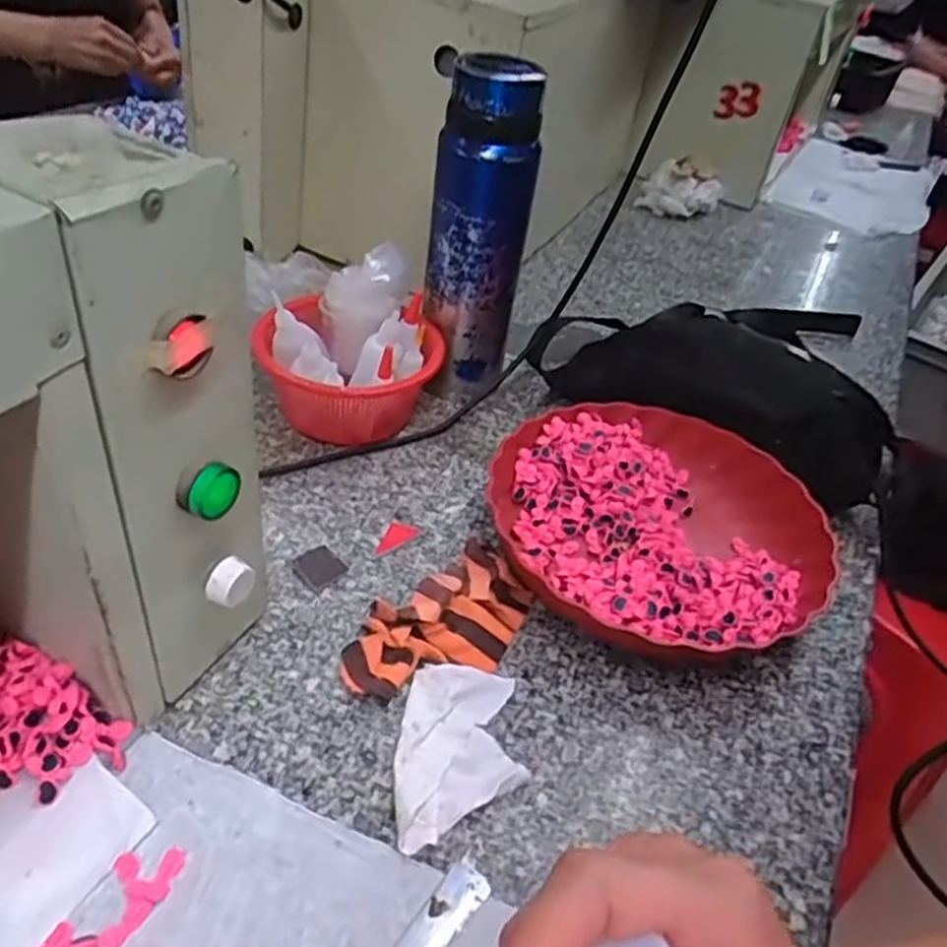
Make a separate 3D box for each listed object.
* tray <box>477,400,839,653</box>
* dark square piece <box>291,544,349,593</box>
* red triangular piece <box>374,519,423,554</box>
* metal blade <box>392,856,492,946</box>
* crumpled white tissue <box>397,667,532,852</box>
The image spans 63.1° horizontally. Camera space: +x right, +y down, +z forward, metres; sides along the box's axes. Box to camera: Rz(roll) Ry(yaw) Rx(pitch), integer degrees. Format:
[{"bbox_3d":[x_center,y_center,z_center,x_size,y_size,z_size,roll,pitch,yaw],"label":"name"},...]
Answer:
[{"bbox_3d":[0.133,0.037,0.568,0.231,0.049,0.232,-13,45,-26],"label":"tray"},{"bbox_3d":[-0.105,0.064,0.527,0.032,0.006,0.030,35,45,27],"label":"dark square piece"},{"bbox_3d":[-0.053,0.046,0.558,0.023,0.004,0.037,17,40,8],"label":"red triangular piece"},{"bbox_3d":[-0.026,0.220,0.356,0.021,0.004,0.094,30,43,22],"label":"metal blade"},{"bbox_3d":[-0.008,0.153,0.432,0.073,0.016,0.099,1,40,-12],"label":"crumpled white tissue"}]

